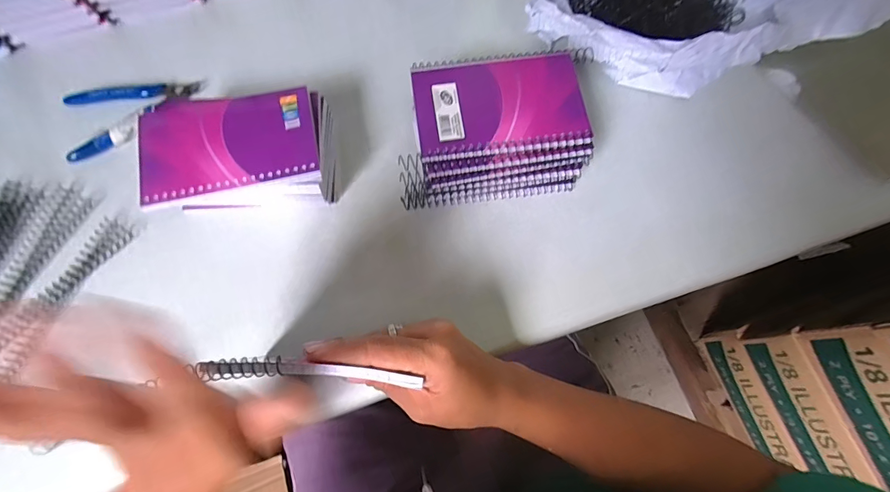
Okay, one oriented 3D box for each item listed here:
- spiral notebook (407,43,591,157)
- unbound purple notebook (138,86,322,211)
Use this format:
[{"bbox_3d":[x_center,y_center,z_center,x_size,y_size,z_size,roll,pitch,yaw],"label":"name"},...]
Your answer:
[{"bbox_3d":[0.046,-0.115,0.310,0.136,0.009,0.090,-7,74,-3],"label":"spiral notebook"},{"bbox_3d":[-0.165,-0.080,0.304,0.126,0.007,0.086,-11,74,-4],"label":"unbound purple notebook"}]

